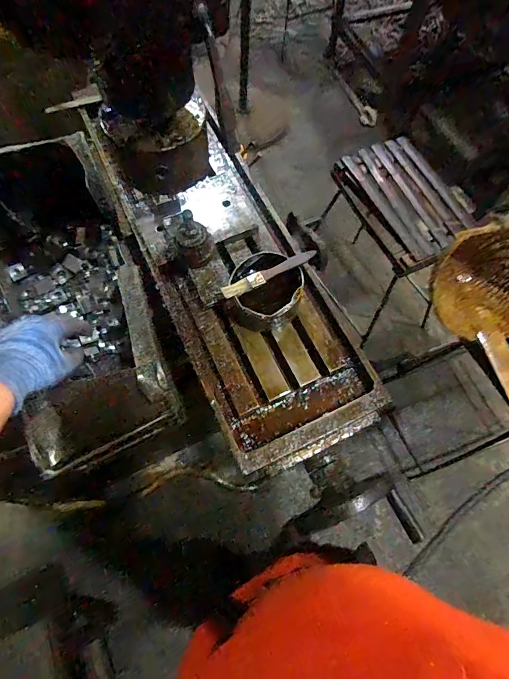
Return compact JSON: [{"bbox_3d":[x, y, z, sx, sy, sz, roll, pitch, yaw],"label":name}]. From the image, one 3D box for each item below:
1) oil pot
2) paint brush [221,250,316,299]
[{"bbox_3d":[0.018,-0.071,0.576,0.109,0.065,0.099,-4,68,-3],"label":"oil pot"},{"bbox_3d":[0.024,-0.096,0.553,0.150,0.015,0.022,-27,71,-11],"label":"paint brush"}]

